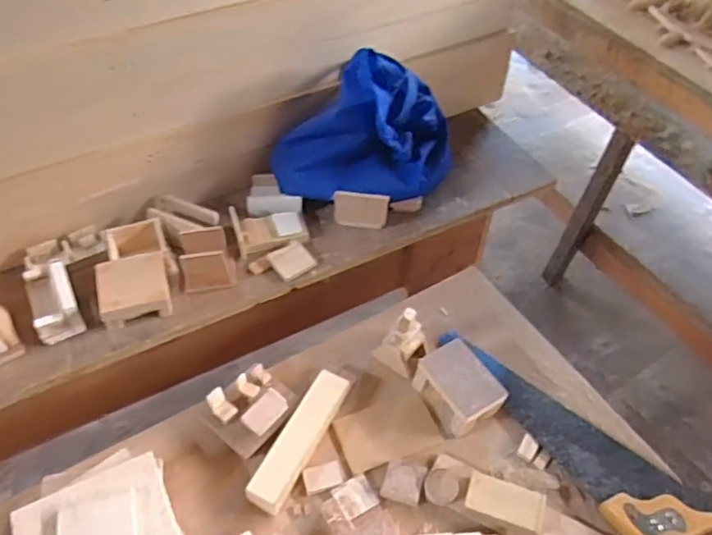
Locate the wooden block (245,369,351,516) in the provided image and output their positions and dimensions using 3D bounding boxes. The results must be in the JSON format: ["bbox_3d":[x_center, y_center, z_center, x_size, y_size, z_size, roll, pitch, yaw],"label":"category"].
[{"bbox_3d":[-0.063,0.196,0.699,0.042,0.030,0.172,24,53,15],"label":"wooden block"}]

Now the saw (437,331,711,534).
[{"bbox_3d":[0.268,0.200,0.706,0.102,0.034,0.398,-30,59,-26],"label":"saw"}]

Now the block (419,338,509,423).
[{"bbox_3d":[0.126,0.142,0.732,0.066,0.053,0.094,-26,55,-21],"label":"block"}]

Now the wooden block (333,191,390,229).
[{"bbox_3d":[0.007,-0.081,0.897,0.078,0.068,0.012,3,50,2],"label":"wooden block"}]

